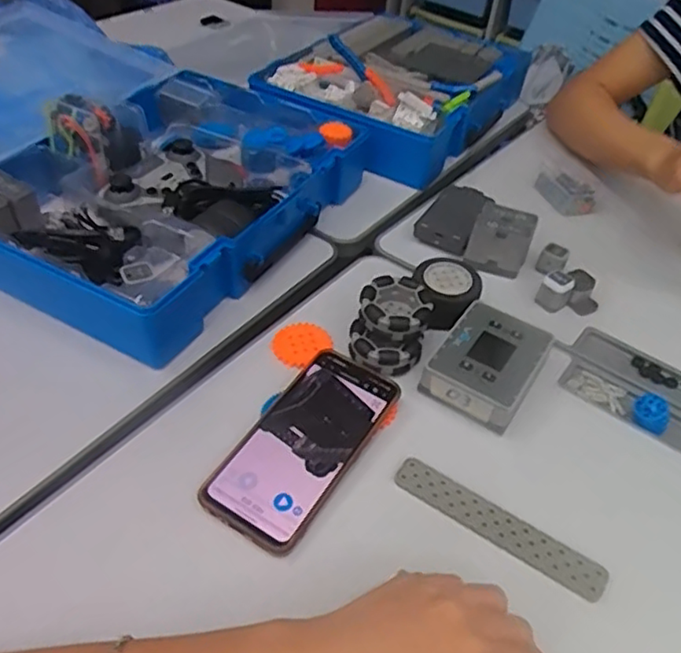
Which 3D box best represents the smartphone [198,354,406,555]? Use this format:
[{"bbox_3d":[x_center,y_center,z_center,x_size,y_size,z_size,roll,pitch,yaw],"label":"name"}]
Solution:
[{"bbox_3d":[-0.023,0.081,0.456,0.074,0.015,0.163,27,48,20],"label":"smartphone"}]

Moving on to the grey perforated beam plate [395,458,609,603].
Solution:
[{"bbox_3d":[0.106,0.135,0.427,0.147,0.004,0.028,28,51,21],"label":"grey perforated beam plate"}]

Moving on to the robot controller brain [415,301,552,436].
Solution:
[{"bbox_3d":[0.120,0.031,0.512,0.076,0.034,0.101,29,48,21],"label":"robot controller brain"}]

